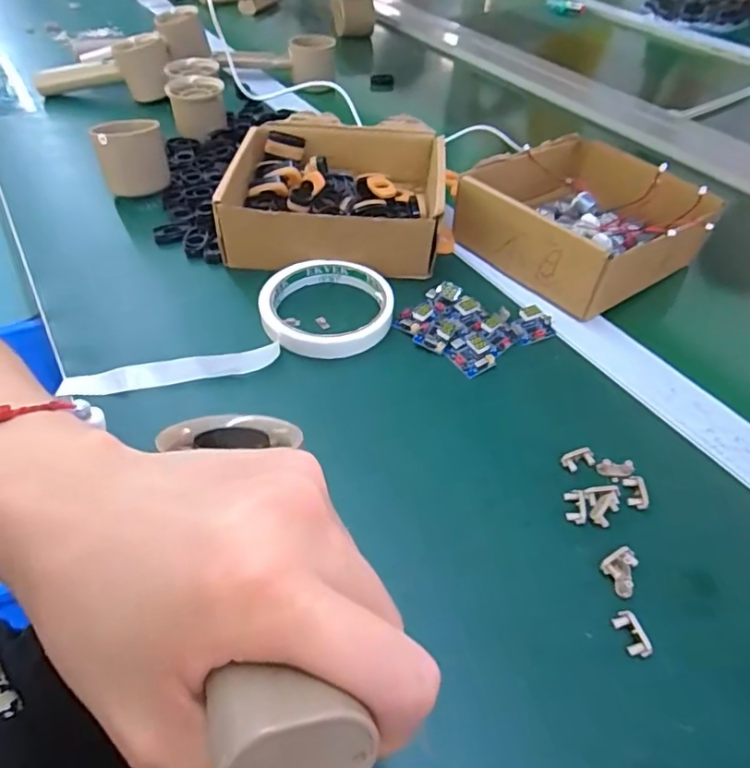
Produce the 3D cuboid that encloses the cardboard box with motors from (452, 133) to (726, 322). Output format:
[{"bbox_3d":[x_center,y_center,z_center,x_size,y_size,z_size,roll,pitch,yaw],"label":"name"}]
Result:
[{"bbox_3d":[0.170,-0.140,0.443,0.176,0.049,0.150,-28,54,-26],"label":"cardboard box with motors"}]

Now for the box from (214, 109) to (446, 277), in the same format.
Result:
[{"bbox_3d":[-0.027,-0.157,0.454,0.171,0.054,0.156,4,47,1],"label":"box"}]

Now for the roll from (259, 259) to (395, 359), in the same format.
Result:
[{"bbox_3d":[-0.033,-0.055,0.390,0.090,0.020,0.089,2,47,-2],"label":"roll"}]

